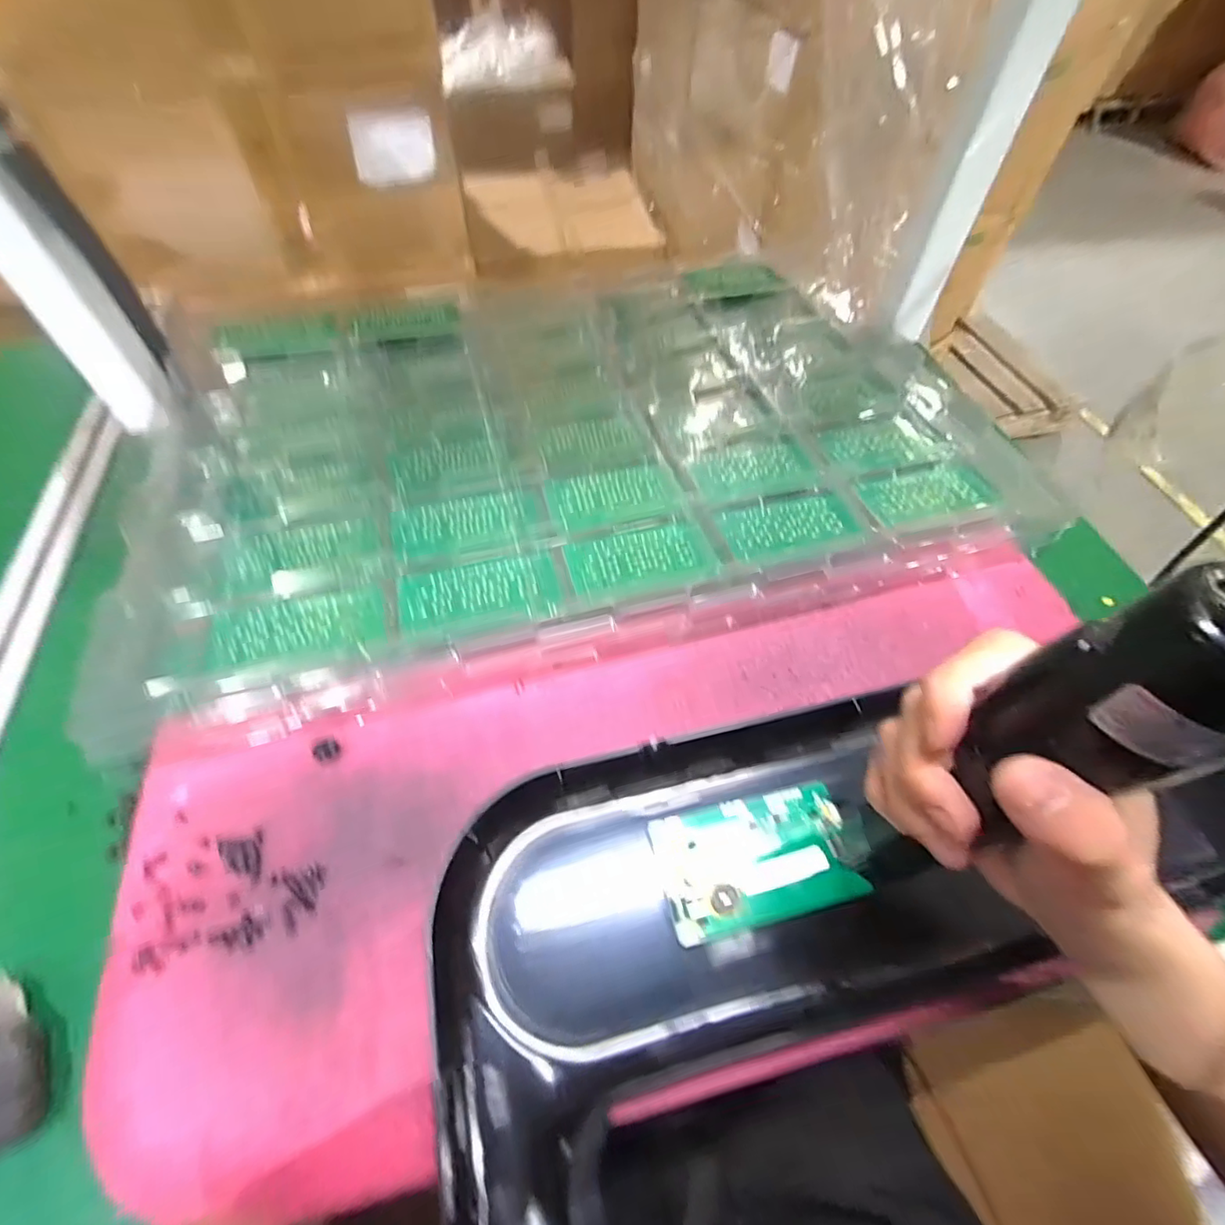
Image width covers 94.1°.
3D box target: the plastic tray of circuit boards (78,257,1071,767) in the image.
[{"bbox_3d":[-0.027,-0.162,0.498,0.666,0.058,0.443,-11,58,-9],"label":"plastic tray of circuit boards"}]

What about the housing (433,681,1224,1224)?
[{"bbox_3d":[0.164,0.143,0.301,0.498,0.035,0.214,-10,54,-6],"label":"housing"}]

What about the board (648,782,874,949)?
[{"bbox_3d":[0.077,0.133,0.310,0.103,0.007,0.061,-11,58,-9],"label":"board"}]

